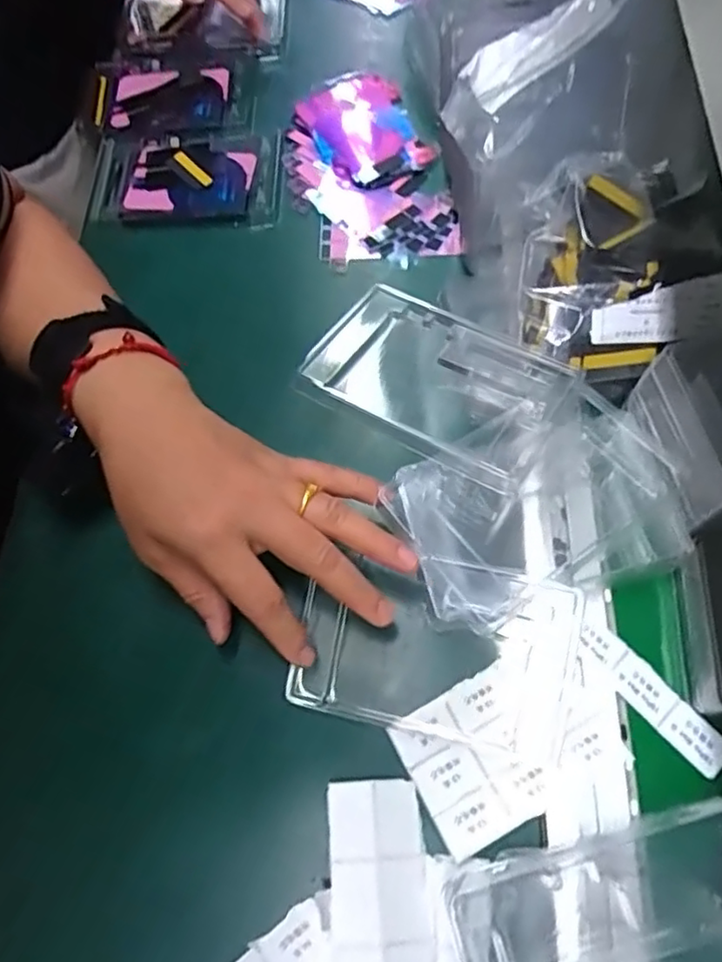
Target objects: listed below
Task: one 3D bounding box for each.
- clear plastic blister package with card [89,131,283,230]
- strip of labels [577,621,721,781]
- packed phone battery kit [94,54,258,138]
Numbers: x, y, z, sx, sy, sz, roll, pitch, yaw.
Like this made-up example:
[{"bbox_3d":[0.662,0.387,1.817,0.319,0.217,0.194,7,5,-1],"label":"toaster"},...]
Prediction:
[{"bbox_3d":[-0.127,-0.217,0.461,0.136,0.010,0.084,-1,67,2],"label":"clear plastic blister package with card"},{"bbox_3d":[0.144,0.106,0.316,0.020,0.004,0.086,-41,72,-14],"label":"strip of labels"},{"bbox_3d":[-0.150,-0.301,0.494,0.128,0.006,0.092,-3,67,1],"label":"packed phone battery kit"}]

